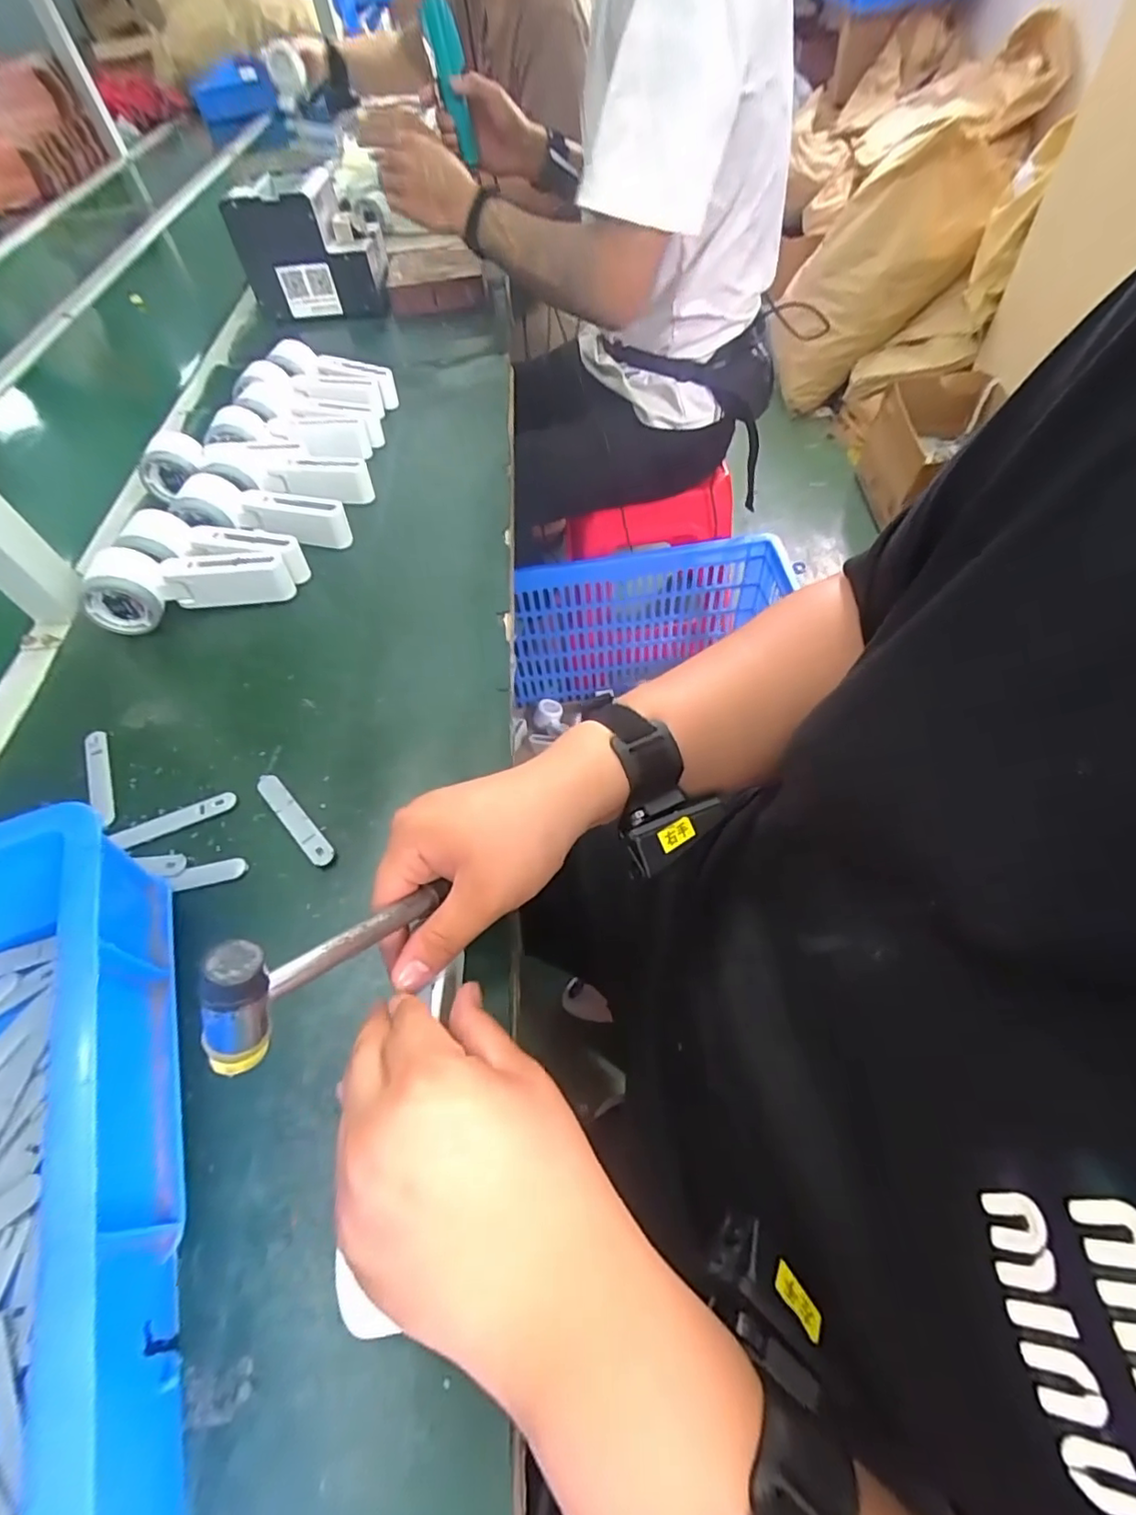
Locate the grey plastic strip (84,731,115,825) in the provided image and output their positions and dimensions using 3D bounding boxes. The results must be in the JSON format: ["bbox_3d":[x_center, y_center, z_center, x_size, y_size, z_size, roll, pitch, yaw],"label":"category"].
[{"bbox_3d":[-0.356,0.015,0.450,0.018,0.005,0.090,-25,59,-14],"label":"grey plastic strip"}]

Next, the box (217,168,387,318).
[{"bbox_3d":[-0.360,-0.717,0.849,0.188,0.148,0.098,-2,56,1],"label":"box"}]

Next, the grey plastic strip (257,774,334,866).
[{"bbox_3d":[-0.190,0.042,0.413,0.016,0.005,0.092,-39,63,-21],"label":"grey plastic strip"}]

